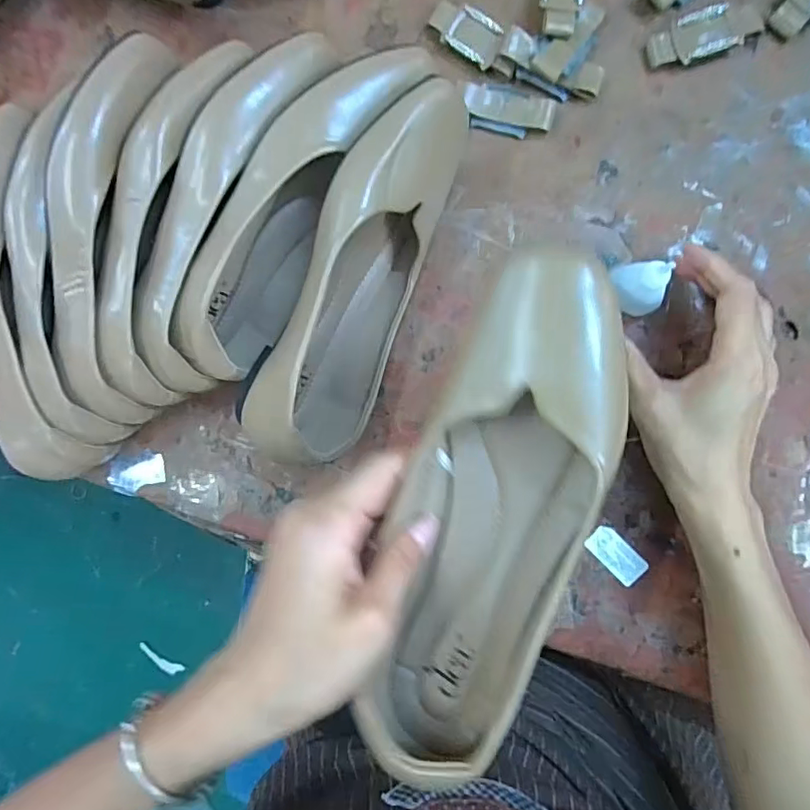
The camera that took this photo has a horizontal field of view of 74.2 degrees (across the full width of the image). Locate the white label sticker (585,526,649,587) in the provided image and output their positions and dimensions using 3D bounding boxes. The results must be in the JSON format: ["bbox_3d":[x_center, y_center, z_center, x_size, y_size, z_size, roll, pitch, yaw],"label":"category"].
[{"bbox_3d":[0.139,0.099,0.351,0.021,0.004,0.039,-44,83,4],"label":"white label sticker"}]

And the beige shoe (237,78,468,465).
[{"bbox_3d":[-0.024,-0.074,0.326,0.065,0.086,0.229,26,93,6],"label":"beige shoe"}]

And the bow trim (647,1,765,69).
[{"bbox_3d":[0.189,-0.234,0.338,0.067,0.011,0.029,-16,88,6],"label":"bow trim"}]

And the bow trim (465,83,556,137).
[{"bbox_3d":[0.068,-0.195,0.353,0.059,0.005,0.028,14,92,6],"label":"bow trim"}]

